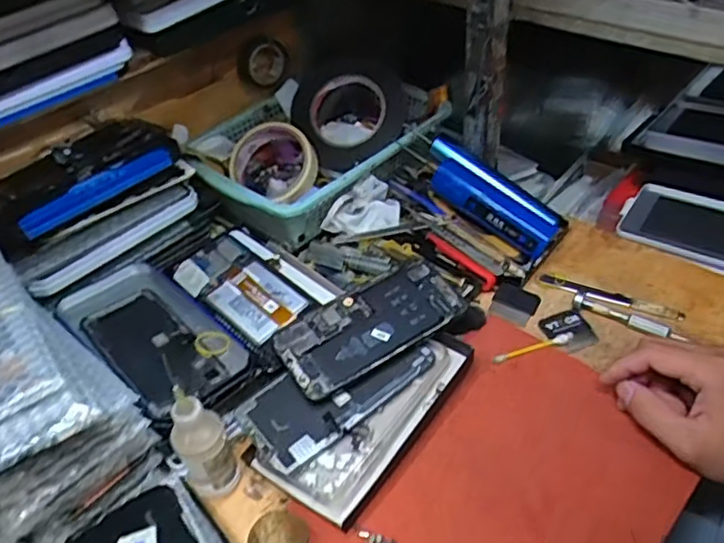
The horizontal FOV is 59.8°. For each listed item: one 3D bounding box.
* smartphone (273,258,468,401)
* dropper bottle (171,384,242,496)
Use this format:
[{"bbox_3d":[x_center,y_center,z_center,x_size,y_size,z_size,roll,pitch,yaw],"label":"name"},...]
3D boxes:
[{"bbox_3d":[0.006,0.043,0.530,0.155,0.006,0.074,-29,59,-14],"label":"smartphone"},{"bbox_3d":[-0.109,0.120,0.438,0.038,0.103,0.034,-20,44,-15],"label":"dropper bottle"}]

